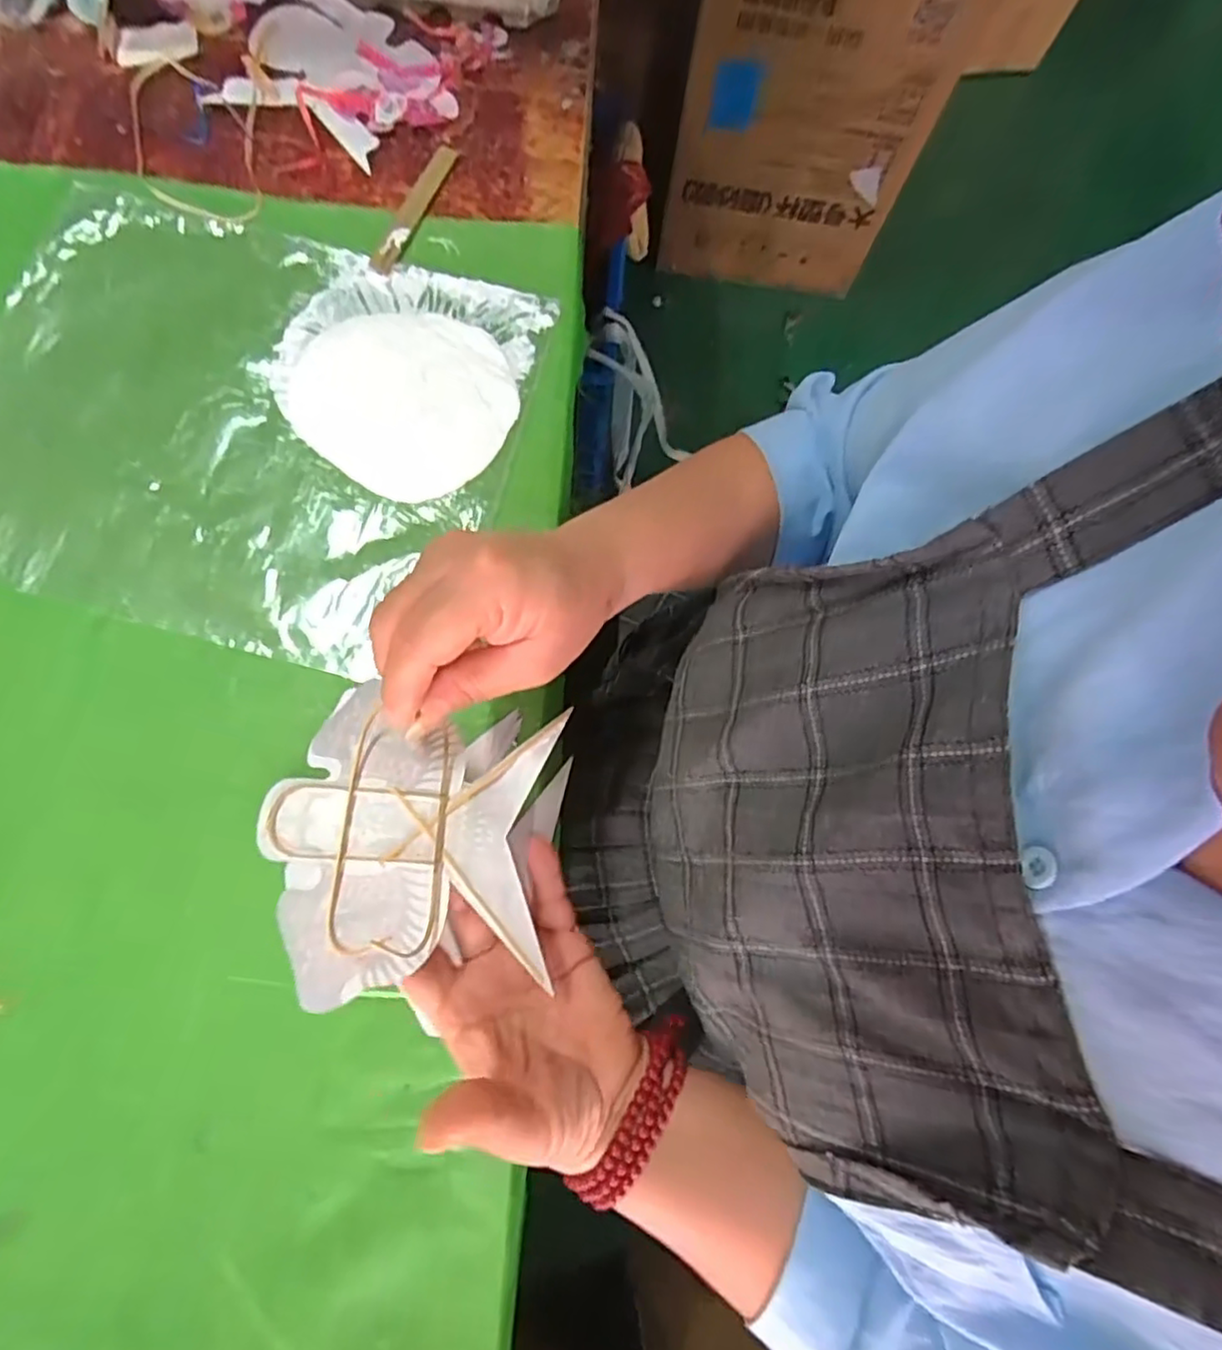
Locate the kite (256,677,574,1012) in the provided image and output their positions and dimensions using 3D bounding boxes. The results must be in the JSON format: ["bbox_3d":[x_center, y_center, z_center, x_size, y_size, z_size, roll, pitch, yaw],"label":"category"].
[{"bbox_3d":[-0.084,0.073,0.285,0.119,0.014,0.123,12,66,-18],"label":"kite"}]

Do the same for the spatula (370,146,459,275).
[{"bbox_3d":[-0.138,-0.330,0.463,0.014,0.006,0.122,19,77,3],"label":"spatula"}]

